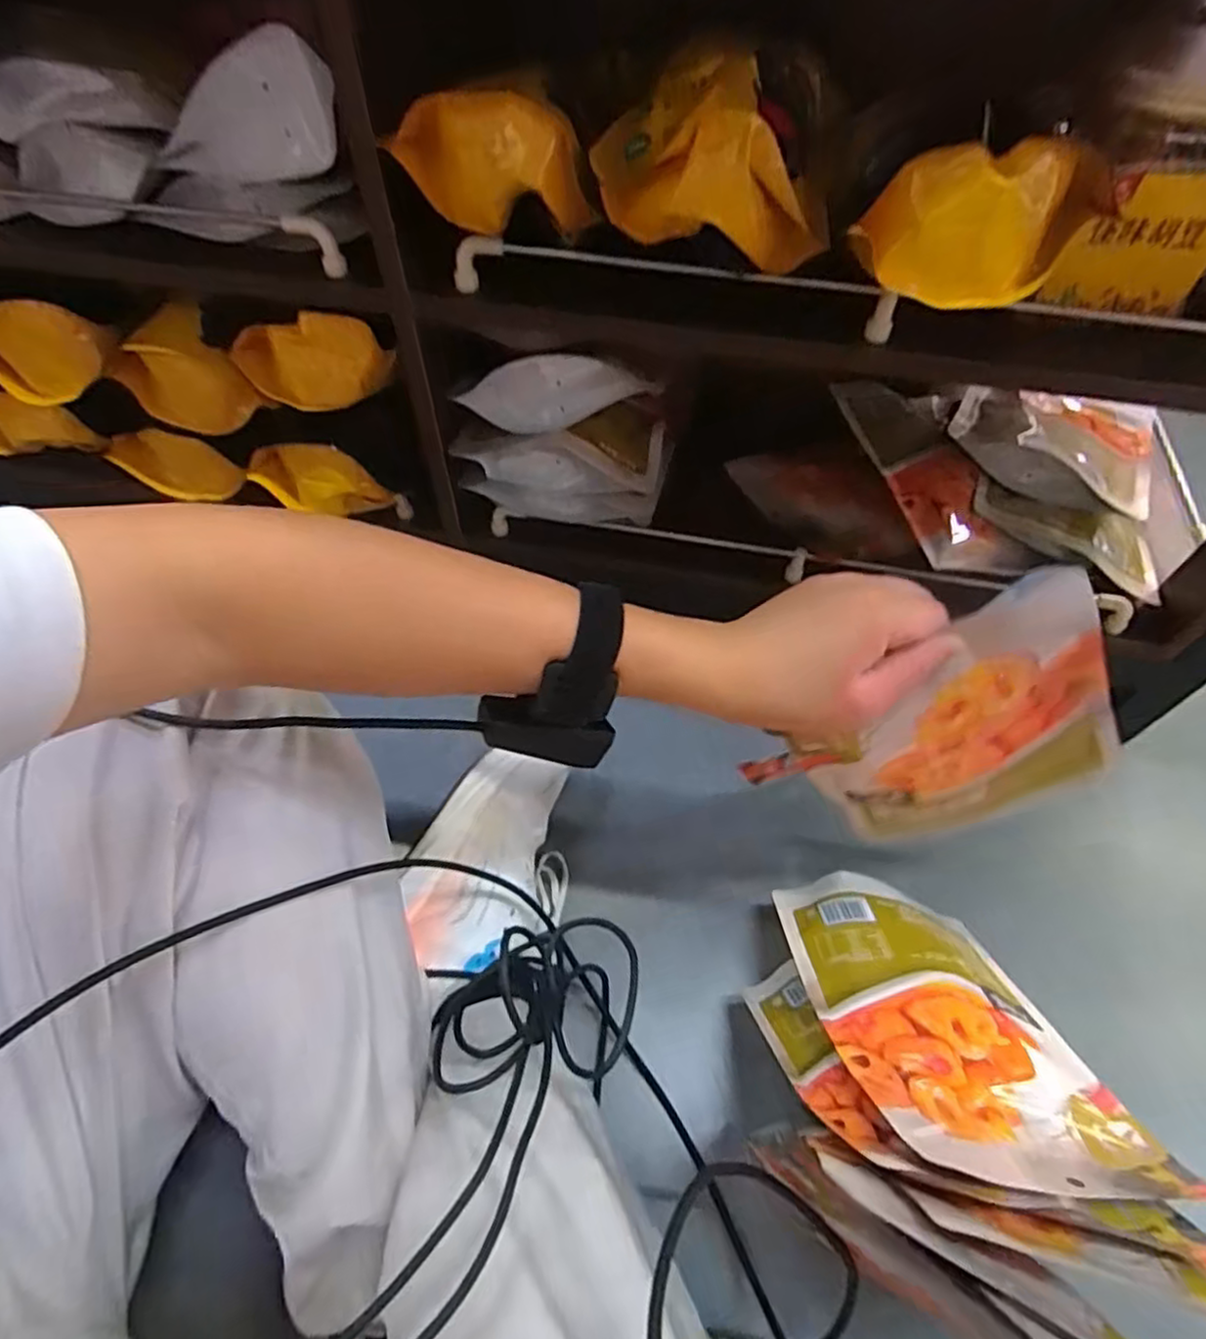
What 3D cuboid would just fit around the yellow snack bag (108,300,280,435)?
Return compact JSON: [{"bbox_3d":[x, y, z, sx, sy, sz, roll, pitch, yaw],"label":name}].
[{"bbox_3d":[-0.309,-0.225,0.521,0.119,0.087,0.030,7,55,4],"label":"yellow snack bag"}]

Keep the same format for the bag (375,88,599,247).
[{"bbox_3d":[-0.060,-0.269,0.370,0.107,0.059,0.020,10,55,7],"label":"bag"}]

